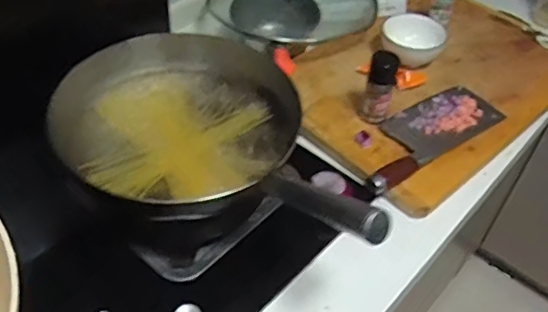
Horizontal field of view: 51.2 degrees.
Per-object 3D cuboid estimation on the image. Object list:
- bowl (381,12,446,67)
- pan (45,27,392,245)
[{"bbox_3d":[0.240,-0.202,0.992,0.108,0.060,0.085,18,47,12],"label":"bowl"},{"bbox_3d":[-0.047,-0.023,0.731,0.450,0.103,0.257,26,49,20],"label":"pan"}]

